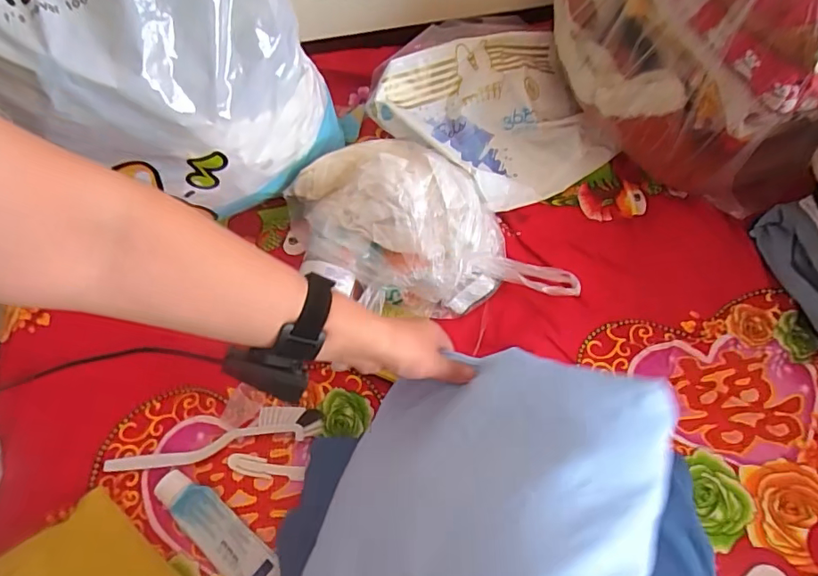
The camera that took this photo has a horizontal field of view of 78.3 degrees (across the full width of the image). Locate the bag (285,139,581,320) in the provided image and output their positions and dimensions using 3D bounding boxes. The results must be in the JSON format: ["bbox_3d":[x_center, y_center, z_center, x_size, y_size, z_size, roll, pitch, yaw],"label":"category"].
[{"bbox_3d":[0.007,-0.056,0.632,0.341,0.109,0.191,36,70,17],"label":"bag"}]

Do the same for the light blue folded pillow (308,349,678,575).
[{"bbox_3d":[0.046,0.183,0.375,0.247,0.064,0.318,-1,45,34],"label":"light blue folded pillow"}]

